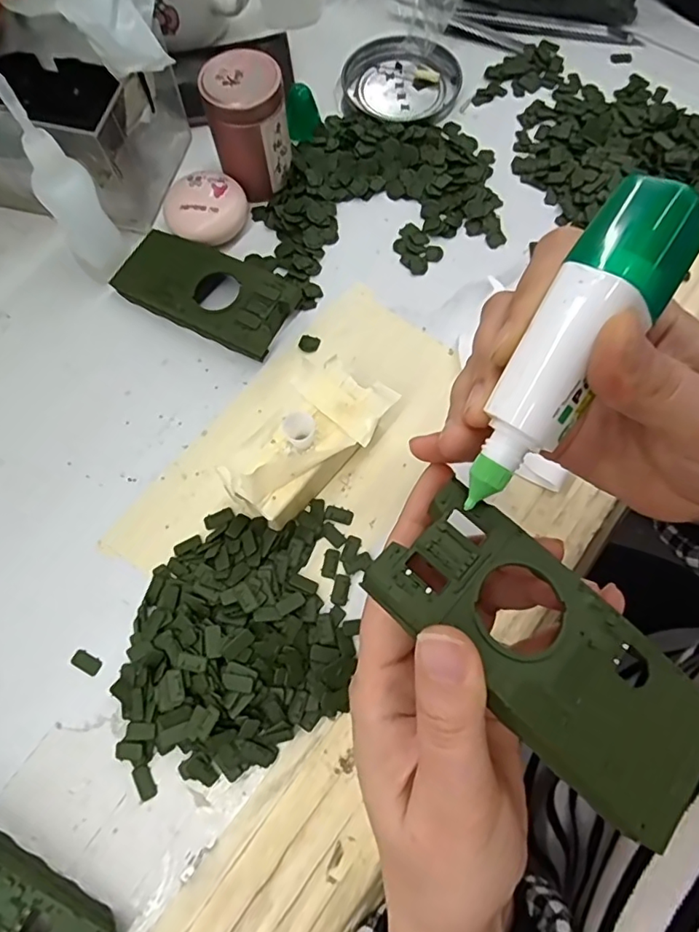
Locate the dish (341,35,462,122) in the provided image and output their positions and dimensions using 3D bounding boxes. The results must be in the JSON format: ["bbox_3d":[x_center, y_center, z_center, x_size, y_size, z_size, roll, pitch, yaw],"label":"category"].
[{"bbox_3d":[0.036,-0.266,0.374,0.077,0.012,0.066,11,72,6],"label":"dish"}]

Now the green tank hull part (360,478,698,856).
[{"bbox_3d":[0.057,0.052,0.157,0.102,0.009,0.046,43,78,11],"label":"green tank hull part"}]

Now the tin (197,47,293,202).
[{"bbox_3d":[-0.059,-0.199,0.318,0.044,0.063,0.041,-1,71,2],"label":"tin"}]

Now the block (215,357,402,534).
[{"bbox_3d":[-0.020,-0.011,0.264,0.046,0.048,0.084,34,76,13],"label":"block"}]

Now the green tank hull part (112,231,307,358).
[{"bbox_3d":[-0.084,-0.100,0.312,0.105,0.021,0.047,26,74,10],"label":"green tank hull part"}]

